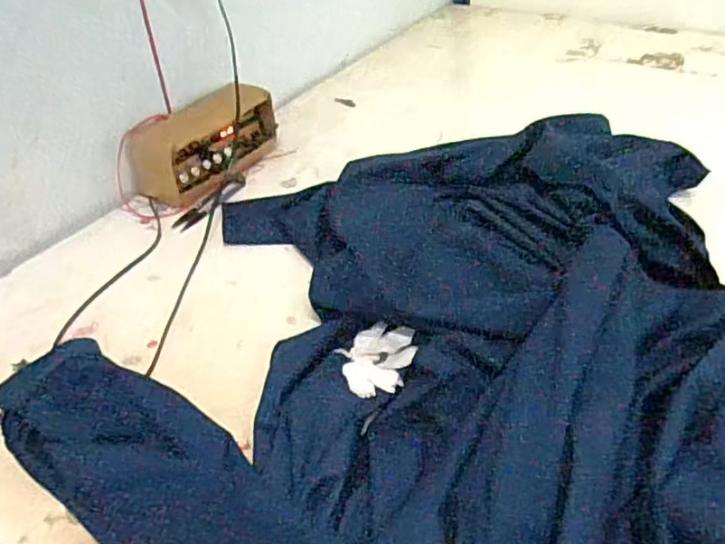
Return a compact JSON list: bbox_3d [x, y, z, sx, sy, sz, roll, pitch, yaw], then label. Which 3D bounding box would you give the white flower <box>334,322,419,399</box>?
[{"bbox_3d":[0.012,0.070,0.509,0.057,0.011,0.087,10,41,17],"label":"white flower"}]

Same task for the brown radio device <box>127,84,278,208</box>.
[{"bbox_3d":[-0.189,-0.159,0.765,0.082,0.077,0.184,24,47,30],"label":"brown radio device"}]

